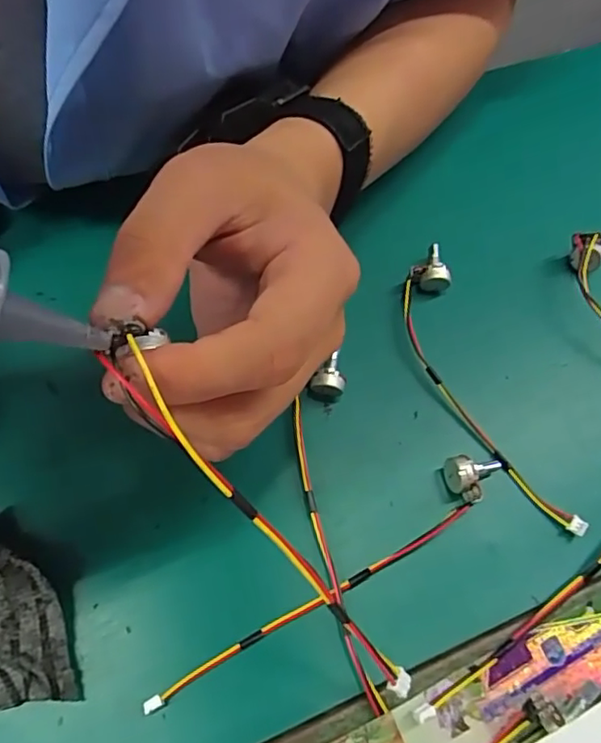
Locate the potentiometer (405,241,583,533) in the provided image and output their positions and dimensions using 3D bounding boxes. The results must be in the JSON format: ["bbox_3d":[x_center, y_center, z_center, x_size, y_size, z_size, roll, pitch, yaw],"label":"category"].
[{"bbox_3d":[0.083,0.007,0.290,0.035,0.018,0.158,-17,66,-11],"label":"potentiometer"}]

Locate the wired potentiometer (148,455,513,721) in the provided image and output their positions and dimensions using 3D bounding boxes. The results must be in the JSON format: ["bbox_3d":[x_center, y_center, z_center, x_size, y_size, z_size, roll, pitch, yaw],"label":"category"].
[{"bbox_3d":[0.018,0.086,0.246,0.179,0.016,0.021,-34,70,-17],"label":"wired potentiometer"}]

